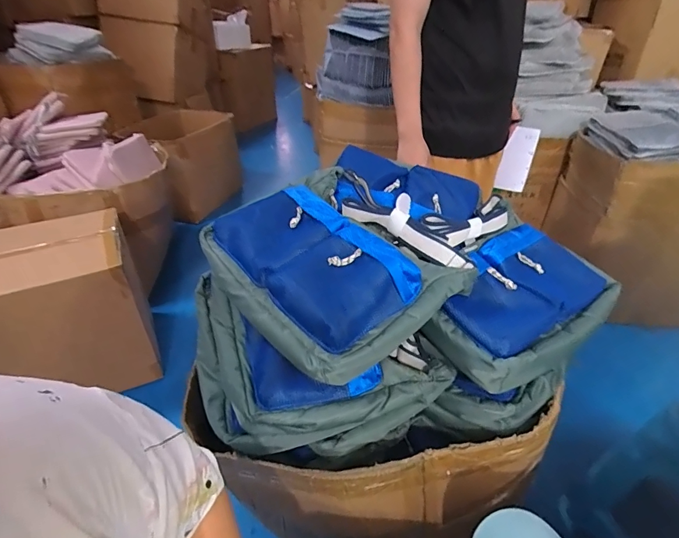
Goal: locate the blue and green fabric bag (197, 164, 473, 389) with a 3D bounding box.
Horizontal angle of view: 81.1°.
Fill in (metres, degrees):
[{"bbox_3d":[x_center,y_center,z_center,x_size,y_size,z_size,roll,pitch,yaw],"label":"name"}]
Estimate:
[{"bbox_3d":[-0.003,-0.019,0.624,0.336,0.120,0.337,-23,56,-30],"label":"blue and green fabric bag"}]

